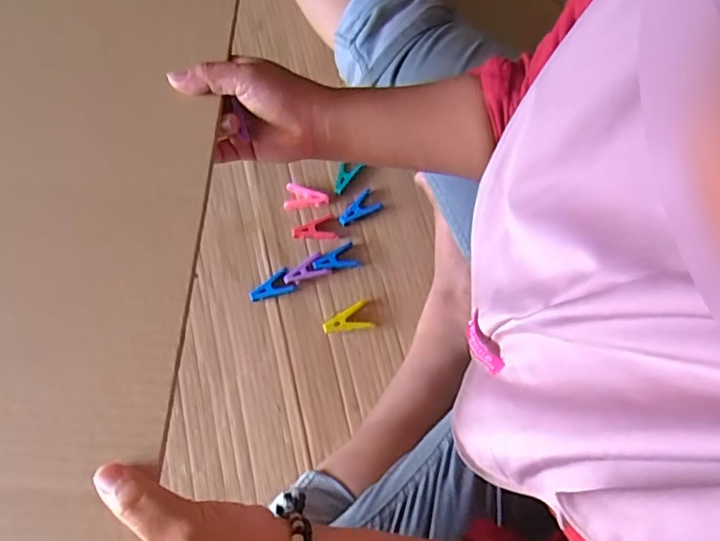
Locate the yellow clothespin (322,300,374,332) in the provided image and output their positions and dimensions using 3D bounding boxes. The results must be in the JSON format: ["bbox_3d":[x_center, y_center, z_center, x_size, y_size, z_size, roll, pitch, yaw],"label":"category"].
[{"bbox_3d":[-0.014,0.058,0.646,0.056,0.012,0.033,-22,71,-9],"label":"yellow clothespin"}]

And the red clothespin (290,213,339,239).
[{"bbox_3d":[-0.056,-0.051,0.686,0.054,0.010,0.035,-16,70,-7],"label":"red clothespin"}]

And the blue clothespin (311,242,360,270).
[{"bbox_3d":[-0.030,-0.012,0.673,0.052,0.009,0.031,-18,70,-8],"label":"blue clothespin"}]

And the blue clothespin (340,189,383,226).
[{"bbox_3d":[-0.001,-0.074,0.694,0.055,0.012,0.030,-39,75,-14],"label":"blue clothespin"}]

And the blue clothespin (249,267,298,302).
[{"bbox_3d":[-0.103,0.021,0.655,0.054,0.008,0.027,-27,88,-3],"label":"blue clothespin"}]

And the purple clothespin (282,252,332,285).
[{"bbox_3d":[-0.063,0.003,0.666,0.054,0.013,0.030,-32,73,-12],"label":"purple clothespin"}]

